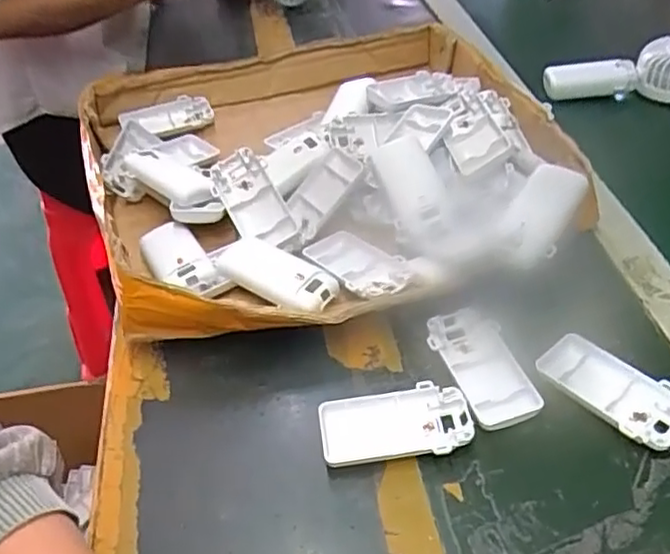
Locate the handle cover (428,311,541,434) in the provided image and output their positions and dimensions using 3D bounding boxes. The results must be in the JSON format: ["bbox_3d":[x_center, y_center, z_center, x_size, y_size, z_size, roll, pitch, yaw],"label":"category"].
[{"bbox_3d":[0.100,0.061,0.452,0.047,0.019,0.089,-18,44,-13],"label":"handle cover"}]

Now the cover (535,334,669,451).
[{"bbox_3d":[0.184,0.074,0.434,0.049,0.019,0.092,-31,48,-25],"label":"cover"}]

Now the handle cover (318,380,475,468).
[{"bbox_3d":[0.039,0.095,0.424,0.095,0.013,0.048,-8,43,-2],"label":"handle cover"}]

